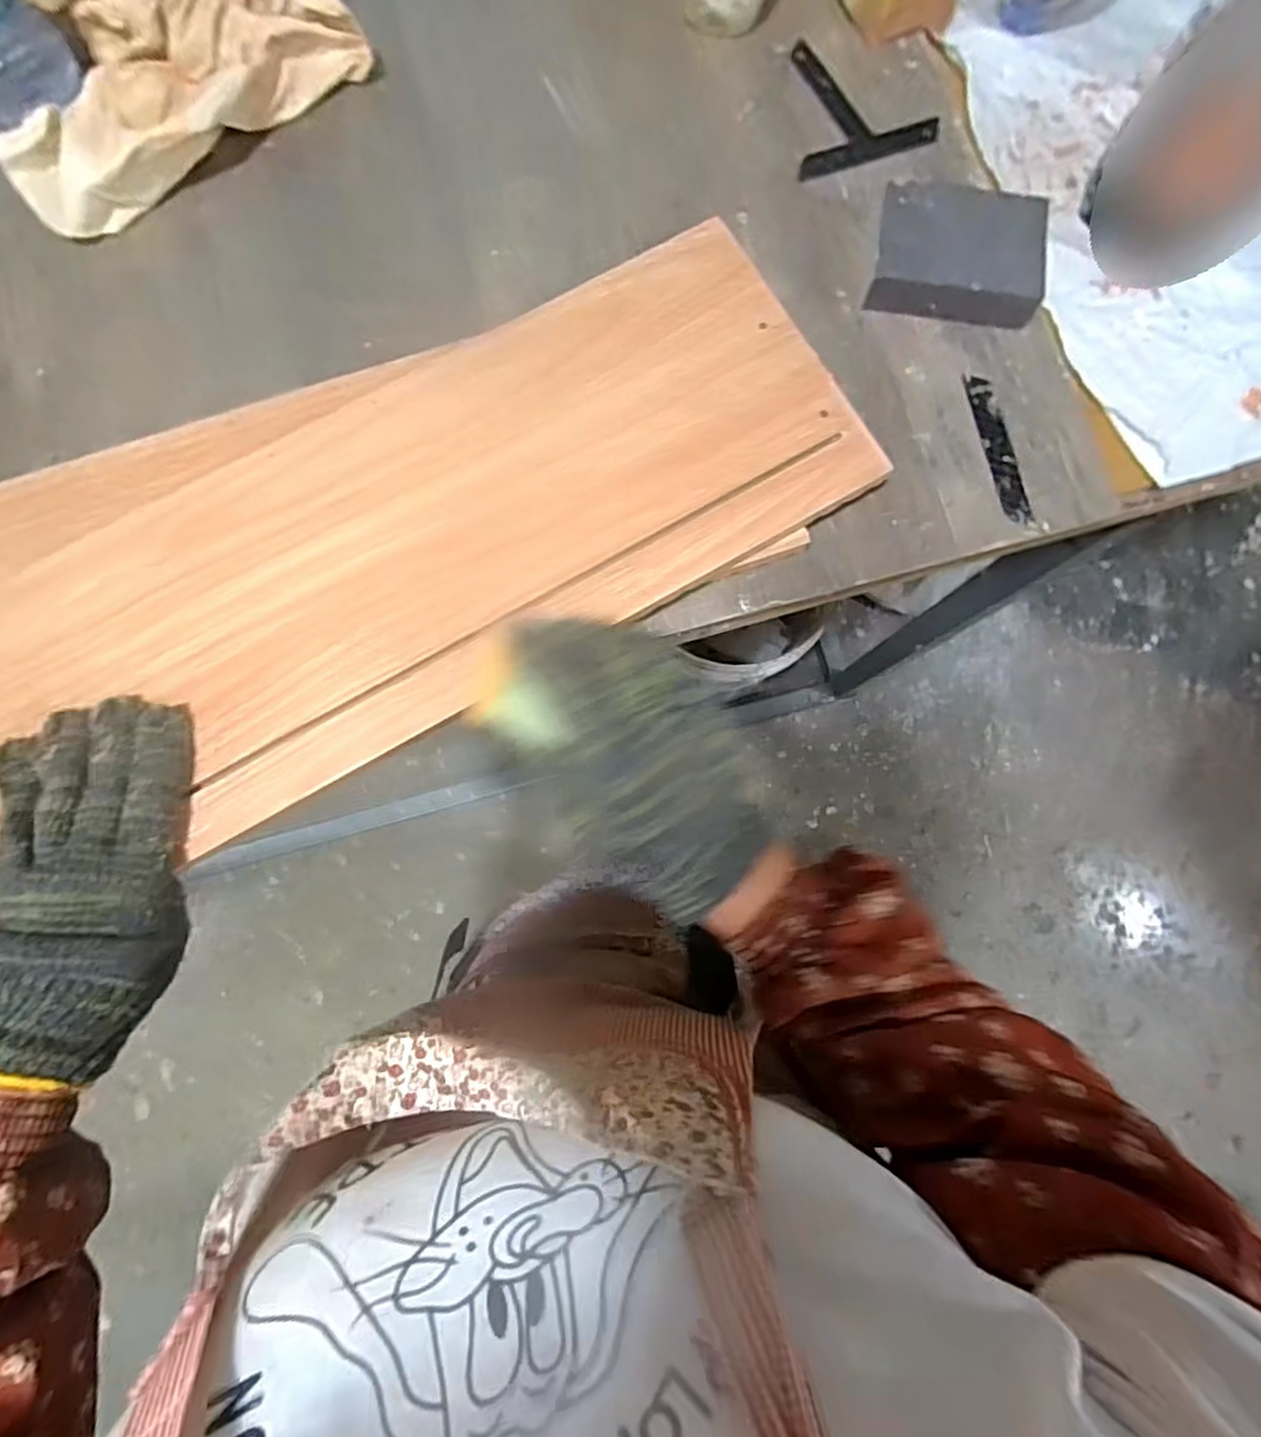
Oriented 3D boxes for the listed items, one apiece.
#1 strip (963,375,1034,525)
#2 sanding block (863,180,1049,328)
[{"bbox_3d":[0.219,-0.160,0.390,0.018,0.004,0.096,-10,80,-4],"label":"strip"},{"bbox_3d":[0.193,-0.273,0.391,0.095,0.029,0.070,8,82,1],"label":"sanding block"}]

